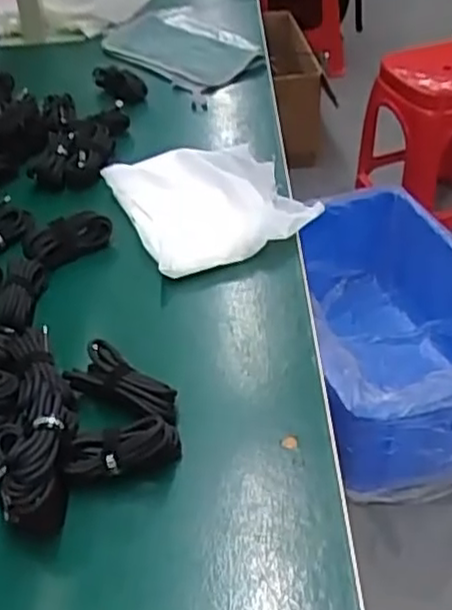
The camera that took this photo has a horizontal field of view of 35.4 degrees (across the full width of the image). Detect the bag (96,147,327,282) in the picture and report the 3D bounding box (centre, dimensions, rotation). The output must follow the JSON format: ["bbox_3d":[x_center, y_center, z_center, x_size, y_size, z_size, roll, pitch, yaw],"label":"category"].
[{"bbox_3d":[-0.012,-0.098,0.663,0.156,0.039,0.182,-17,42,-14],"label":"bag"}]

